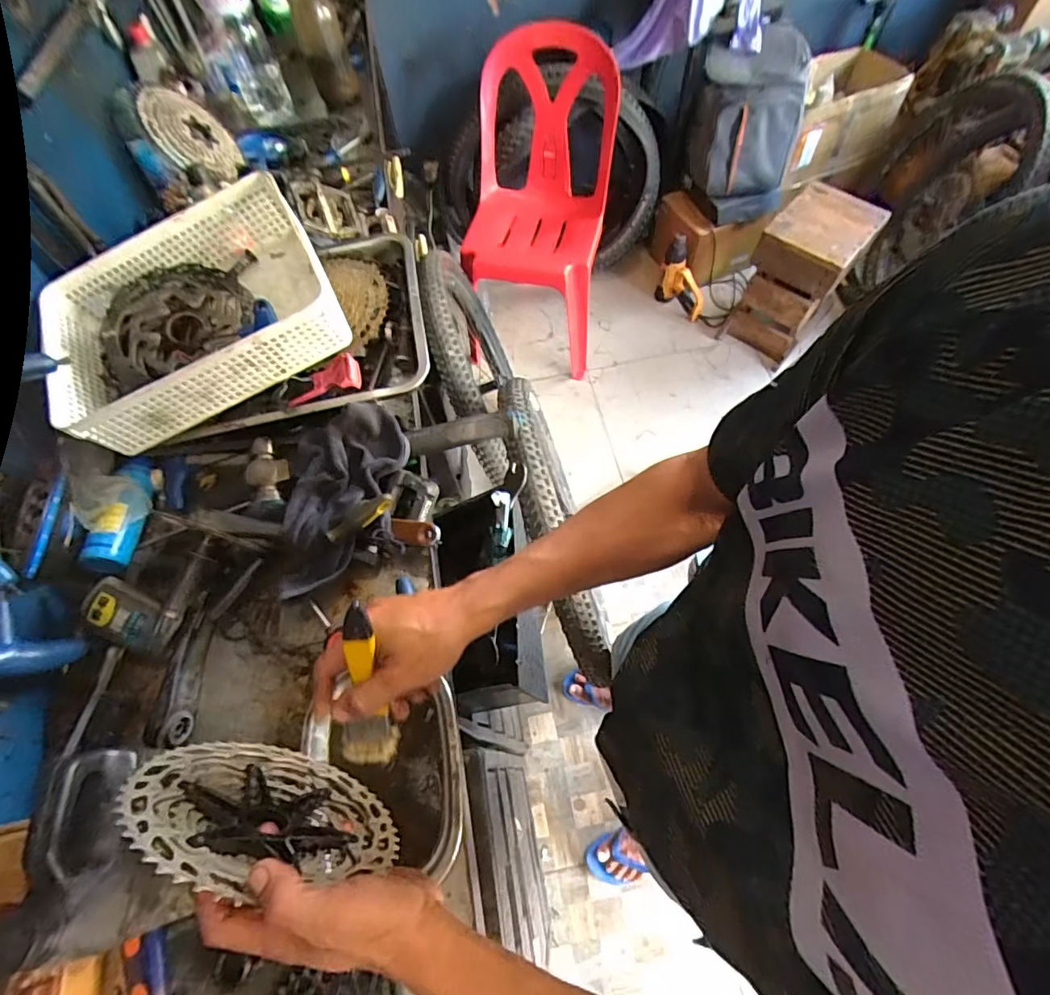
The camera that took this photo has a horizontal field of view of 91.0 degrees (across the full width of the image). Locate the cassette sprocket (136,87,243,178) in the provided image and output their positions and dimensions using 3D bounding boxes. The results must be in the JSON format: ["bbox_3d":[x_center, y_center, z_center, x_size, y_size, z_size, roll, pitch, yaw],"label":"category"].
[{"bbox_3d":[-0.580,-0.637,0.900,0.023,0.156,0.134,-10,56,37],"label":"cassette sprocket"}]

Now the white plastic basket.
[{"bbox_3d":[-0.408,-0.221,0.629,0.333,0.100,0.244,-23,64,-8],"label":"white plastic basket"}]

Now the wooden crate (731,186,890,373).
[{"bbox_3d":[0.872,-0.699,1.646,0.235,0.392,0.331,40,71,21],"label":"wooden crate"}]

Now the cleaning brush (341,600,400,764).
[{"bbox_3d":[-0.128,0.148,0.403,0.041,0.166,0.025,6,32,6],"label":"cleaning brush"}]

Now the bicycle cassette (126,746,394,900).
[{"bbox_3d":[-0.204,0.251,0.395,0.166,0.192,0.042,14,78,40],"label":"bicycle cassette"}]

